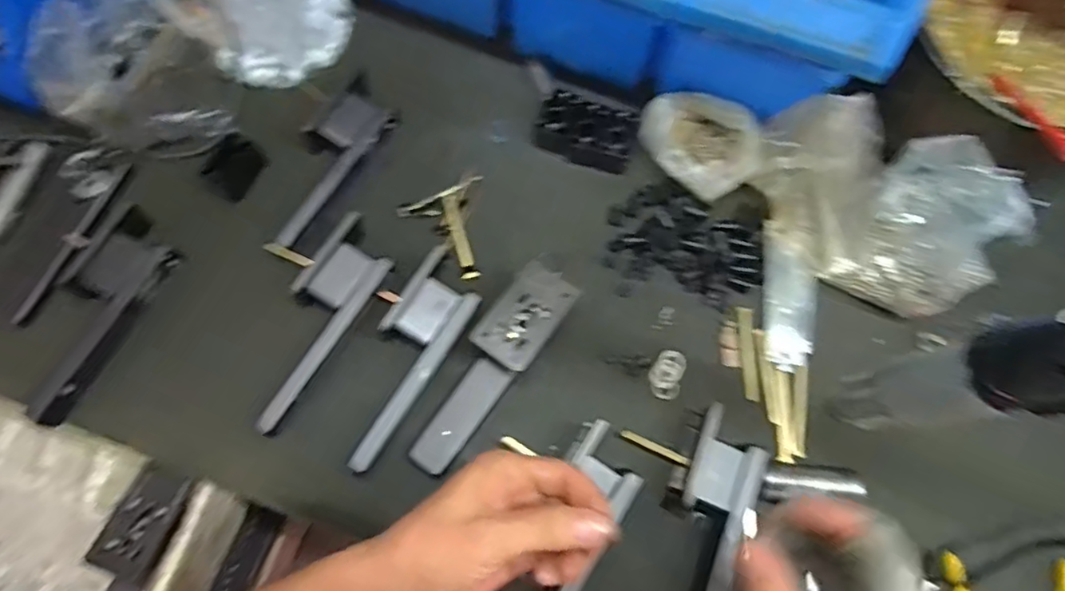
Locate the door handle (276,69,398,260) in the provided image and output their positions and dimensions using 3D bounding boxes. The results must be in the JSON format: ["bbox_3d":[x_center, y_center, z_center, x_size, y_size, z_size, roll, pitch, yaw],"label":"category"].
[{"bbox_3d":[-0.187,-0.122,0.561,0.059,0.040,0.180,26,74,7],"label":"door handle"}]

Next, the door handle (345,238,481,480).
[{"bbox_3d":[-0.103,0.053,0.501,0.056,0.045,0.174,29,75,8],"label":"door handle"}]

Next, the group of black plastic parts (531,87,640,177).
[{"bbox_3d":[0.051,-0.154,0.579,0.092,0.023,0.058,21,74,5],"label":"group of black plastic parts"}]

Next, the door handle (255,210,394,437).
[{"bbox_3d":[-0.179,0.022,0.509,0.056,0.044,0.183,30,75,8],"label":"door handle"}]

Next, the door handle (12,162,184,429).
[{"bbox_3d":[-0.378,-0.008,0.512,0.102,0.032,0.202,25,74,7],"label":"door handle"}]

